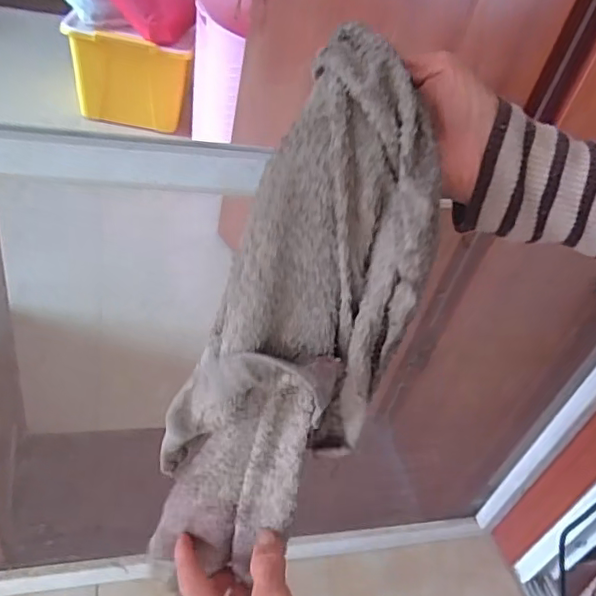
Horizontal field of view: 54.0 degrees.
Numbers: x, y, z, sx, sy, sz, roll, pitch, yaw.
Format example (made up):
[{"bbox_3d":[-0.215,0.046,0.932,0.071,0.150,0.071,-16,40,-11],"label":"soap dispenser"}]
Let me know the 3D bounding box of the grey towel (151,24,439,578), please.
[{"bbox_3d":[-0.008,0.029,0.327,0.097,0.327,0.077,38,30,31],"label":"grey towel"}]

